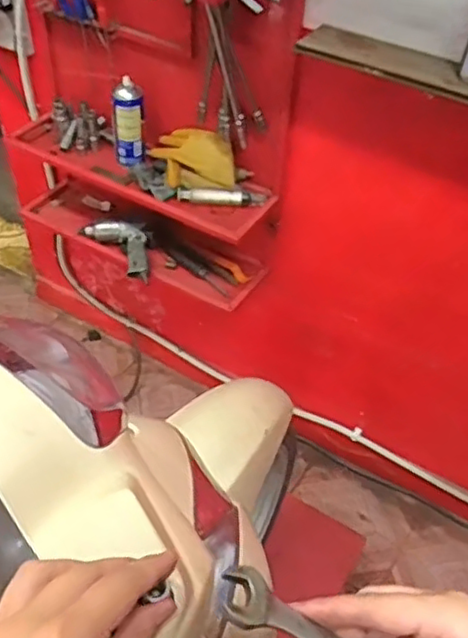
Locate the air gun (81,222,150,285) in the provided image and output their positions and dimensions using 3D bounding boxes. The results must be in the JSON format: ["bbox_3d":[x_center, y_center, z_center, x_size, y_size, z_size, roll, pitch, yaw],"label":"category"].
[{"bbox_3d":[-0.241,-0.168,1.467,0.104,0.048,0.224,-30,56,-28],"label":"air gun"}]

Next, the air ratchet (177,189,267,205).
[{"bbox_3d":[-0.024,-0.248,1.320,0.177,0.029,0.037,-1,47,-5],"label":"air ratchet"}]

